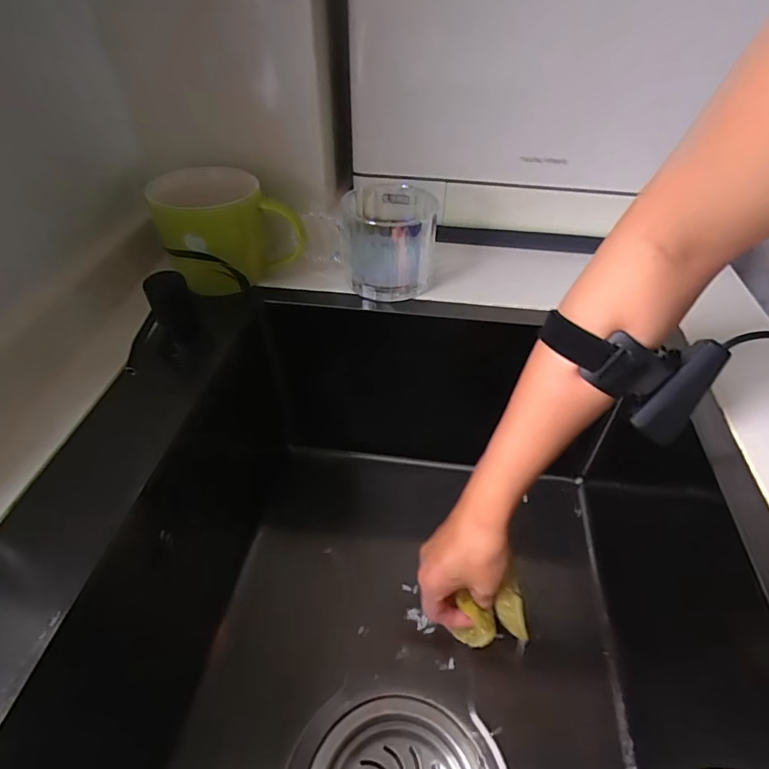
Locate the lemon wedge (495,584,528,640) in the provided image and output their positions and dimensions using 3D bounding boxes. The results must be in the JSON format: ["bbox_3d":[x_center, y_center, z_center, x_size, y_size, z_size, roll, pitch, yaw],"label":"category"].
[{"bbox_3d":[0.109,0.198,0.422,0.020,0.020,0.041,-3,51,-7],"label":"lemon wedge"}]

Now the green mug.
[{"bbox_3d":[-0.148,-0.150,0.461,0.104,0.093,0.097,-25,49,-25],"label":"green mug"}]

